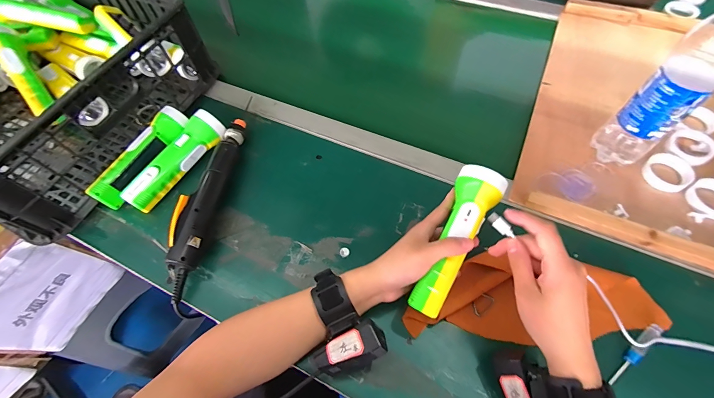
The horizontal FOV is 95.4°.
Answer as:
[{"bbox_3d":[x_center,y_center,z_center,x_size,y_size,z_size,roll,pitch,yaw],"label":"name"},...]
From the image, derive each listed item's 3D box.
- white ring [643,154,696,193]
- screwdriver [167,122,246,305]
[{"bbox_3d":[0.427,-0.037,0.445,0.056,0.013,0.052,-2,61,3],"label":"white ring"},{"bbox_3d":[-0.207,-0.005,0.449,0.038,0.040,0.272,5,62,7],"label":"screwdriver"}]

